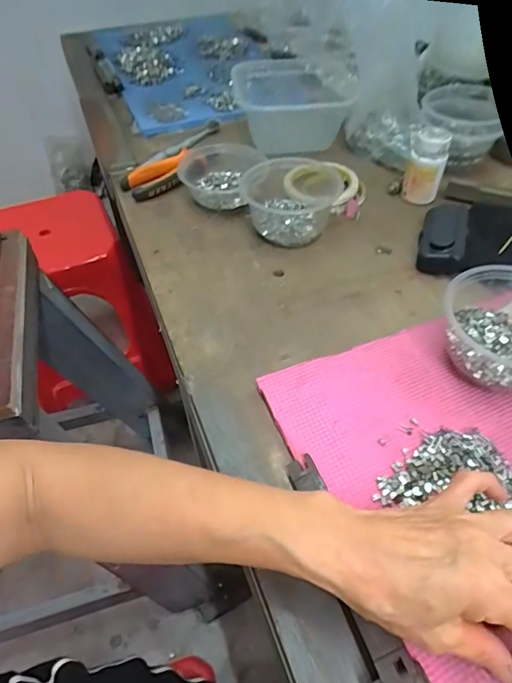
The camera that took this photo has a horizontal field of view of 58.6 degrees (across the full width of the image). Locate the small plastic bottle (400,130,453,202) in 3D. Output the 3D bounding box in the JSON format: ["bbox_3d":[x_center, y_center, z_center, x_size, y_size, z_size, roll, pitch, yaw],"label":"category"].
[{"bbox_3d":[0.214,-0.225,0.579,0.046,0.080,0.048,10,51,9],"label":"small plastic bottle"}]

